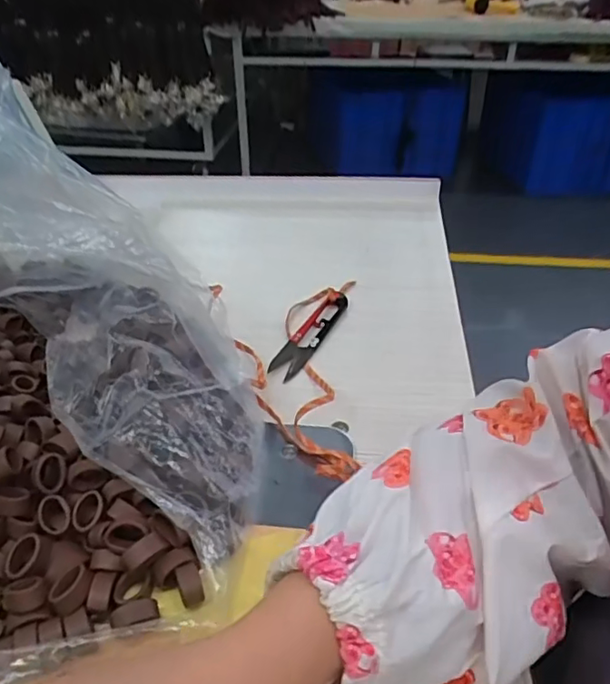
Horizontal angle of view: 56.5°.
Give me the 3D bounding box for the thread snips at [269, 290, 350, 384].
[{"bbox_3d":[0.003,-0.009,0.435,0.024,0.014,0.101,17,39,21],"label":"thread snips"}]

